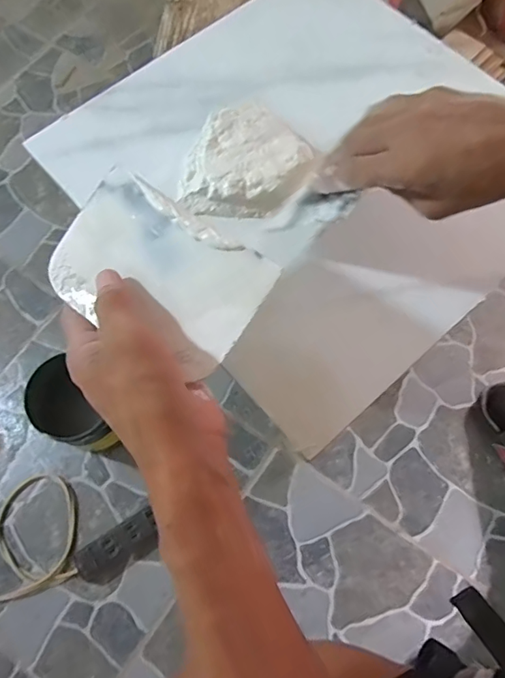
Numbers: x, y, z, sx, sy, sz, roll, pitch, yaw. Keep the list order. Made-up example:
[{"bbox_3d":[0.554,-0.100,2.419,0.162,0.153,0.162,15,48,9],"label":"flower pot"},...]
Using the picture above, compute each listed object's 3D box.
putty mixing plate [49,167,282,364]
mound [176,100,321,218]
[{"bbox_3d":[-0.063,-0.042,0.311,0.140,0.006,0.088,35,91,18],"label":"putty mixing plate"},{"bbox_3d":[-0.001,-0.159,0.441,0.108,0.027,0.116,0,71,1],"label":"mound"}]

